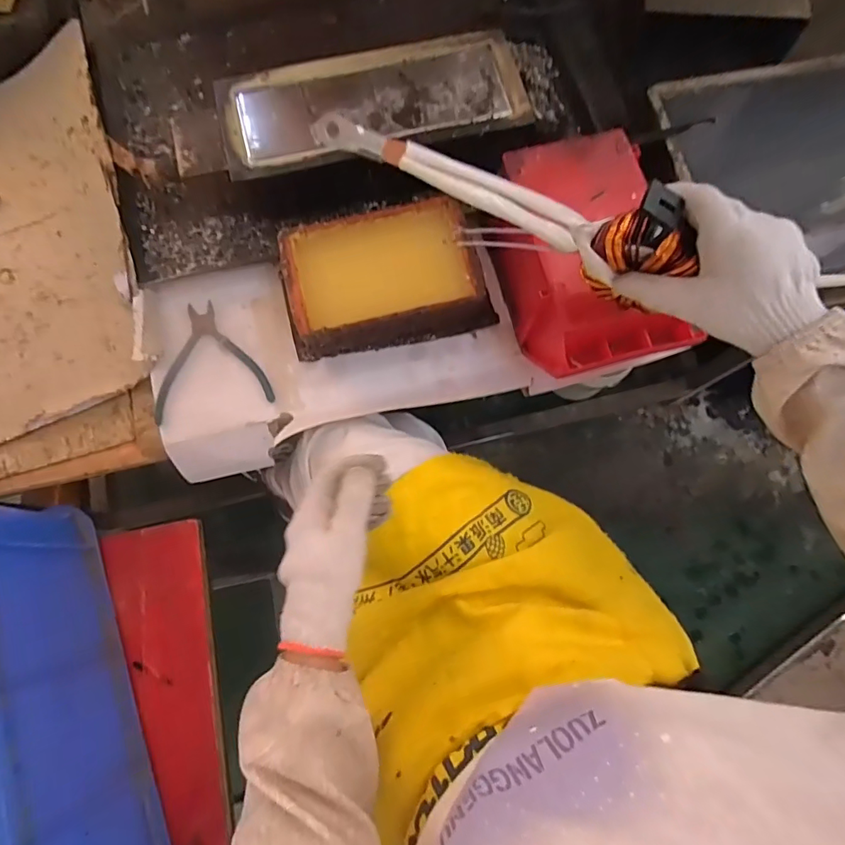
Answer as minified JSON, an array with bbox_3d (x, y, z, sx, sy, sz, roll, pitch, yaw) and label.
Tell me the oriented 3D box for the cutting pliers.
[{"bbox_3d":[-0.243,-0.076,0.572,0.129,0.005,0.135,-10,75,-3],"label":"cutting pliers"}]

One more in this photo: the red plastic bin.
[{"bbox_3d":[0.168,-0.165,0.537,0.154,0.122,0.239,-13,75,-4],"label":"red plastic bin"}]

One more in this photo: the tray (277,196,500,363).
[{"bbox_3d":[-0.039,-0.159,0.559,0.212,0.064,0.133,-12,75,-4],"label":"tray"}]

